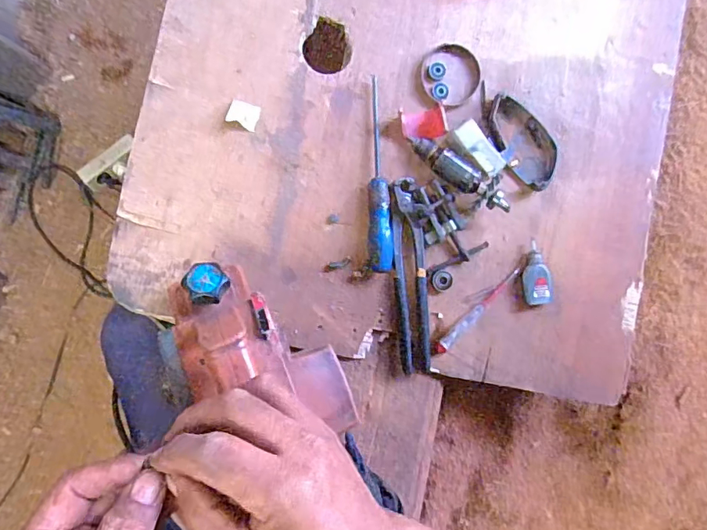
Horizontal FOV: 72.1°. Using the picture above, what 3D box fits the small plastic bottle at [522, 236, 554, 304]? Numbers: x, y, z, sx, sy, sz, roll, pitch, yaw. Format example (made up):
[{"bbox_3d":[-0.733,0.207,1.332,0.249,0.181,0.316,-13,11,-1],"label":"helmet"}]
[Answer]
[{"bbox_3d":[0.221,0.010,0.593,0.030,0.027,0.078,-4,87,-5],"label":"small plastic bottle"}]

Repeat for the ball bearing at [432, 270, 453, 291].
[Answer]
[{"bbox_3d":[0.105,0.019,0.573,0.025,0.005,0.024,4,86,-4],"label":"ball bearing"}]

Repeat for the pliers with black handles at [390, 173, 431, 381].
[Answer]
[{"bbox_3d":[0.067,0.014,0.557,0.037,0.024,0.219,-3,87,-5],"label":"pliers with black handles"}]

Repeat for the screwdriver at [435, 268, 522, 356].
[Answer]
[{"bbox_3d":[0.147,0.054,0.575,0.136,0.013,0.015,-42,90,-6],"label":"screwdriver"}]

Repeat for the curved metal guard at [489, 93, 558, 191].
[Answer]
[{"bbox_3d":[0.210,-0.151,0.594,0.070,0.024,0.123,-21,88,-5],"label":"curved metal guard"}]

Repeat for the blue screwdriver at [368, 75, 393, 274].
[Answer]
[{"bbox_3d":[0.029,-0.104,0.559,0.026,0.022,0.224,-2,87,-4],"label":"blue screwdriver"}]

